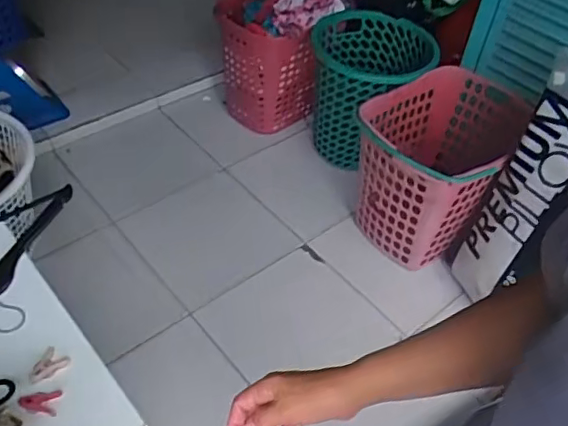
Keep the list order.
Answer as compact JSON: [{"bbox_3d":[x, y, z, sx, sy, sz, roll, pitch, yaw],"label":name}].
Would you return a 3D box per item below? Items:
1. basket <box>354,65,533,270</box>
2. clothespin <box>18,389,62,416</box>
[{"bbox_3d":[0.391,-0.129,1.568,0.349,0.378,0.423,25,49,18],"label":"basket"},{"bbox_3d":[-0.326,0.250,0.770,0.048,0.012,0.034,6,46,0],"label":"clothespin"}]

